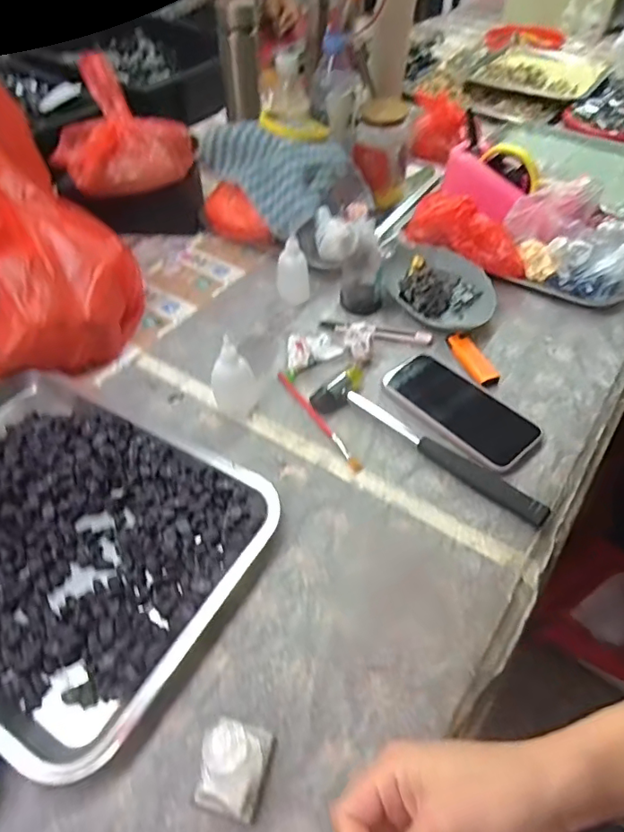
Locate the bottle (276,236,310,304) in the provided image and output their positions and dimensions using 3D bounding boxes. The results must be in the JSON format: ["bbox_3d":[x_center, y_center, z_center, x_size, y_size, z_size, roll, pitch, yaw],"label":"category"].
[{"bbox_3d":[-0.023,-0.182,0.673,0.034,0.079,0.032,-16,52,-13],"label":"bottle"}]

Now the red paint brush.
[{"bbox_3d":[0.006,0.001,0.562,0.011,0.004,0.154,-25,55,-20],"label":"red paint brush"}]

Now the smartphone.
[{"bbox_3d":[0.151,-0.011,0.562,0.168,0.018,0.085,38,60,27],"label":"smartphone"}]

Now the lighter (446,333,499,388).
[{"bbox_3d":[0.184,-0.068,0.611,0.024,0.014,0.080,-16,52,-13],"label":"lighter"}]

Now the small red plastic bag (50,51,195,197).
[{"bbox_3d":[-0.263,-0.394,0.734,0.183,0.106,0.176,-17,51,-15],"label":"small red plastic bag"}]

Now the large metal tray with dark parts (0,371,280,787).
[{"bbox_3d":[-0.233,0.091,0.469,0.349,0.026,0.258,27,55,20],"label":"large metal tray with dark parts"}]

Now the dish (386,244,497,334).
[{"bbox_3d":[0.154,-0.168,0.686,0.118,0.027,0.166,-36,59,-26],"label":"dish"}]

